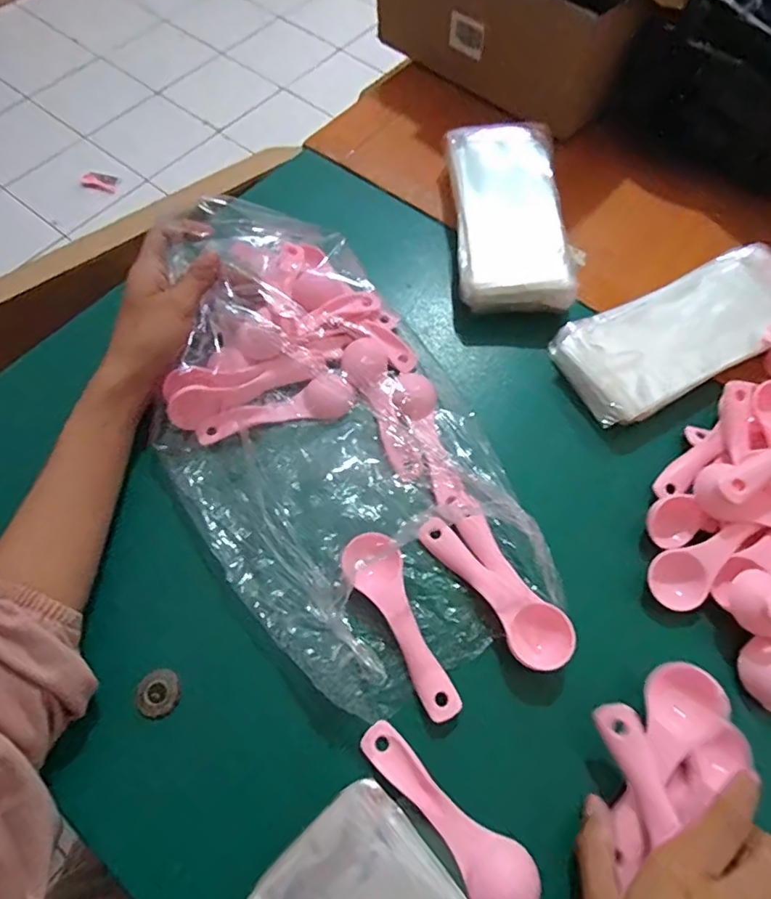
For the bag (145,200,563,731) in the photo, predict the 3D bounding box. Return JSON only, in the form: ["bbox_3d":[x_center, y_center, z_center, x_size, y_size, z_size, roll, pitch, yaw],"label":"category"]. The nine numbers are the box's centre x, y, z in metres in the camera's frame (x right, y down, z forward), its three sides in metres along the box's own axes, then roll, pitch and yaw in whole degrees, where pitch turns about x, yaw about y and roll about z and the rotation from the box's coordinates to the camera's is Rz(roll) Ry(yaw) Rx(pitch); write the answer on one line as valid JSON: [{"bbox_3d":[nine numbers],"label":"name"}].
[{"bbox_3d":[-0.041,-0.016,0.355,0.190,0.055,0.332,-32,69,-19],"label":"bag"}]

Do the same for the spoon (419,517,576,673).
[{"bbox_3d":[0.065,0.084,0.323,0.033,0.016,0.111,-36,70,-20],"label":"spoon"}]

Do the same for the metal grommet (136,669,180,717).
[{"bbox_3d":[-0.130,0.139,0.302,0.023,0.004,0.024,2,62,-3],"label":"metal grommet"}]

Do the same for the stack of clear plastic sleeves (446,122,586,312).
[{"bbox_3d":[0.101,-0.196,0.448,0.091,0.044,0.192,-1,66,-1],"label":"stack of clear plastic sleeves"}]

